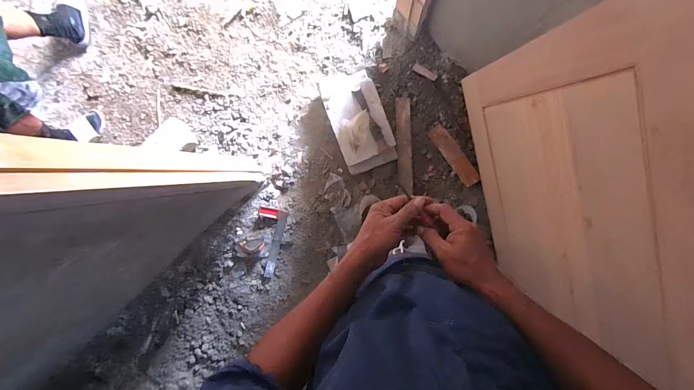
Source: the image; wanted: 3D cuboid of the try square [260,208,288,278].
[{"bbox_3d":[-0.349,0.210,1.393,0.115,0.030,0.308,14,95,3],"label":"try square"}]

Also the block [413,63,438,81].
[{"bbox_3d":[0.318,-0.501,1.294,0.105,0.015,0.029,28,96,2],"label":"block"}]

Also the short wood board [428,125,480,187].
[{"bbox_3d":[0.456,-0.168,1.353,0.071,0.019,0.286,-37,83,23],"label":"short wood board"}]

